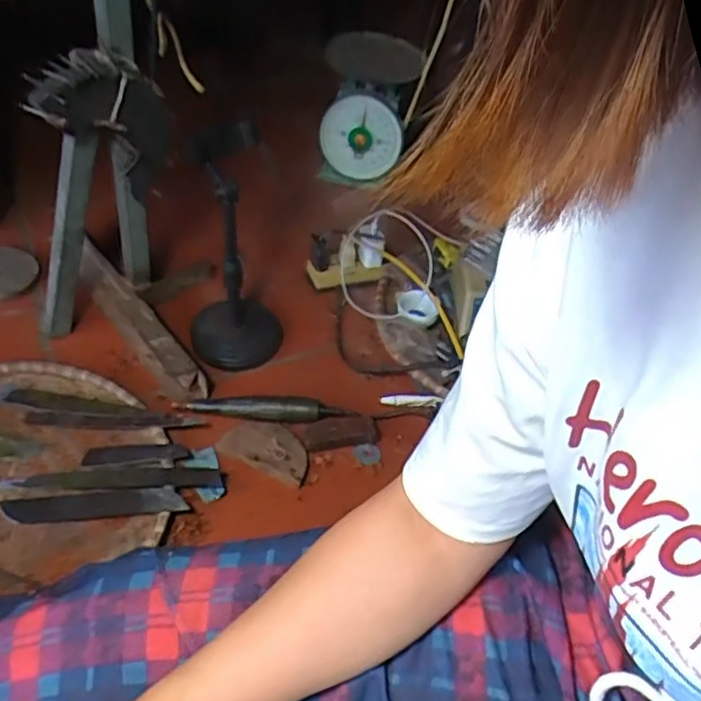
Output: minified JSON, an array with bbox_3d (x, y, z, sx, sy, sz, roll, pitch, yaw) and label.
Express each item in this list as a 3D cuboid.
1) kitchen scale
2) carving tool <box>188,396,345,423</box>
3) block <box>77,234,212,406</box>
[{"bbox_3d":[0.032,-0.390,1.042,0.136,0.178,0.189,10,47,4],"label":"kitchen scale"},{"bbox_3d":[-0.094,0.064,0.736,0.172,0.029,0.034,4,47,-1],"label":"carving tool"},{"bbox_3d":[-0.265,-0.046,0.798,0.041,0.044,0.276,-30,56,-29],"label":"block"}]

